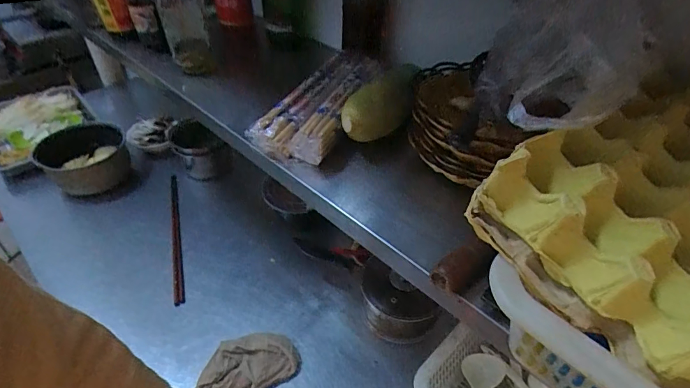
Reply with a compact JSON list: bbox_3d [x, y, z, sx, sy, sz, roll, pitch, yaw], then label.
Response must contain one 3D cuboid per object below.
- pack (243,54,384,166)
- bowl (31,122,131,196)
[{"bbox_3d":[-0.029,-0.131,0.576,0.099,0.047,0.243,18,44,17],"label":"pack"},{"bbox_3d":[-0.655,-0.085,1.034,0.204,0.088,0.177,-28,50,-29],"label":"bowl"}]

